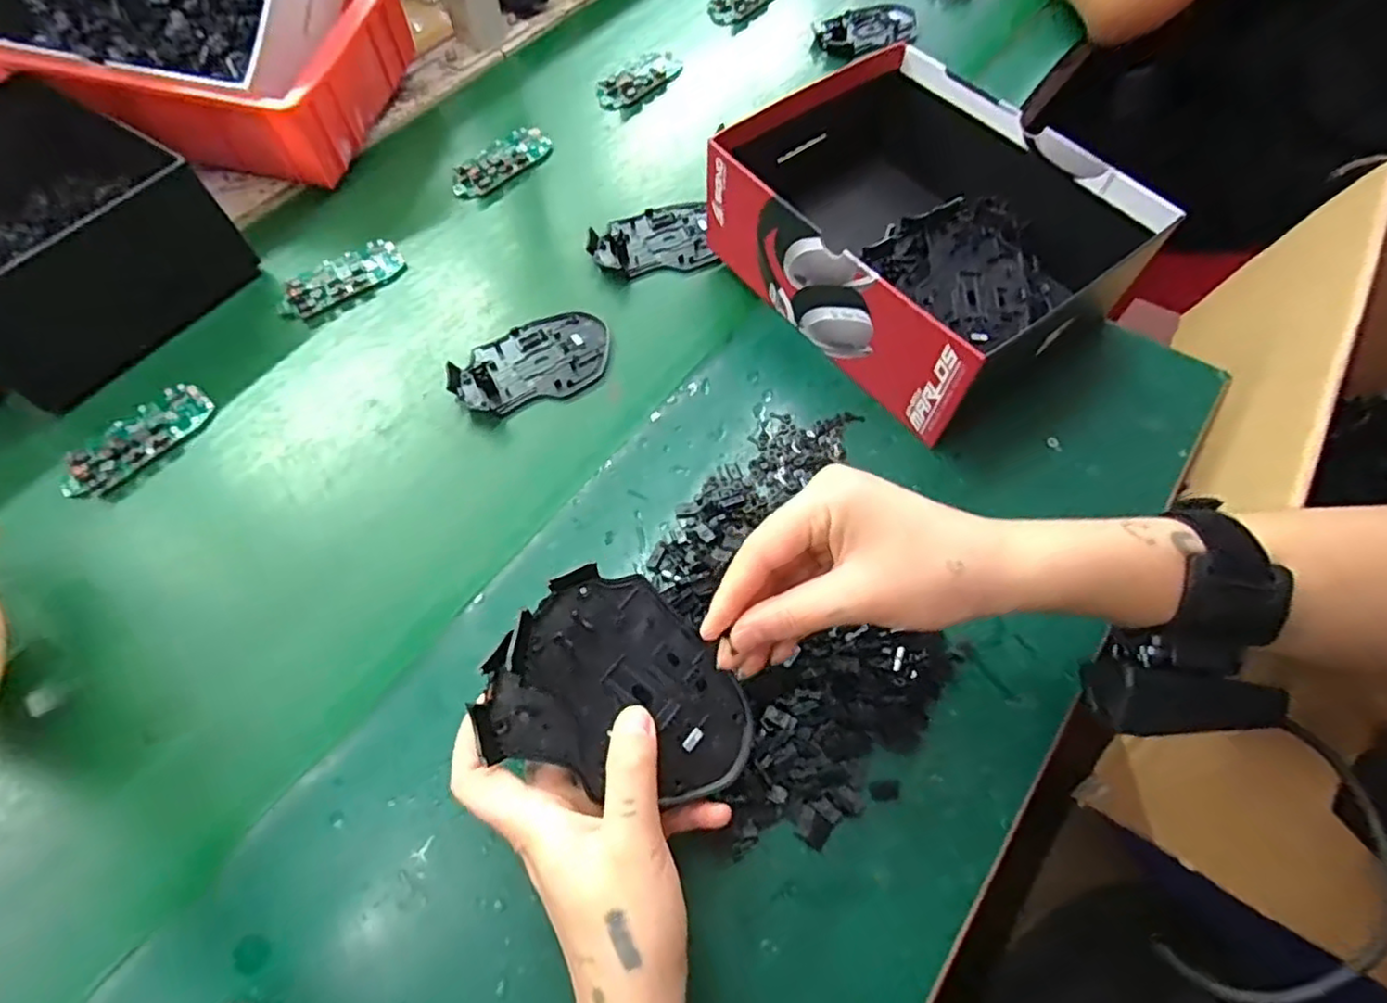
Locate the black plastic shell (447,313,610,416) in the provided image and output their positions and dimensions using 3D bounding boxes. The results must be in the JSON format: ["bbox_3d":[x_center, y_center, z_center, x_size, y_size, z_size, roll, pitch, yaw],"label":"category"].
[{"bbox_3d":[-0.115,-0.100,0.470,0.113,0.011,0.071,-23,64,-10],"label":"black plastic shell"}]

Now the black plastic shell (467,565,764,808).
[{"bbox_3d":[-0.033,0.092,0.297,0.113,0.026,0.094,43,73,1],"label":"black plastic shell"}]

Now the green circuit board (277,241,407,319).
[{"bbox_3d":[-0.276,-0.175,0.513,0.098,0.016,0.042,-34,66,-15],"label":"green circuit board"}]

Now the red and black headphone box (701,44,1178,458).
[{"bbox_3d":[0.151,-0.191,0.460,0.191,0.091,0.246,-35,67,-16],"label":"red and black headphone box"}]

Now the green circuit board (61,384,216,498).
[{"bbox_3d":[-0.377,-0.042,0.444,0.047,0.014,0.098,35,68,18],"label":"green circuit board"}]

